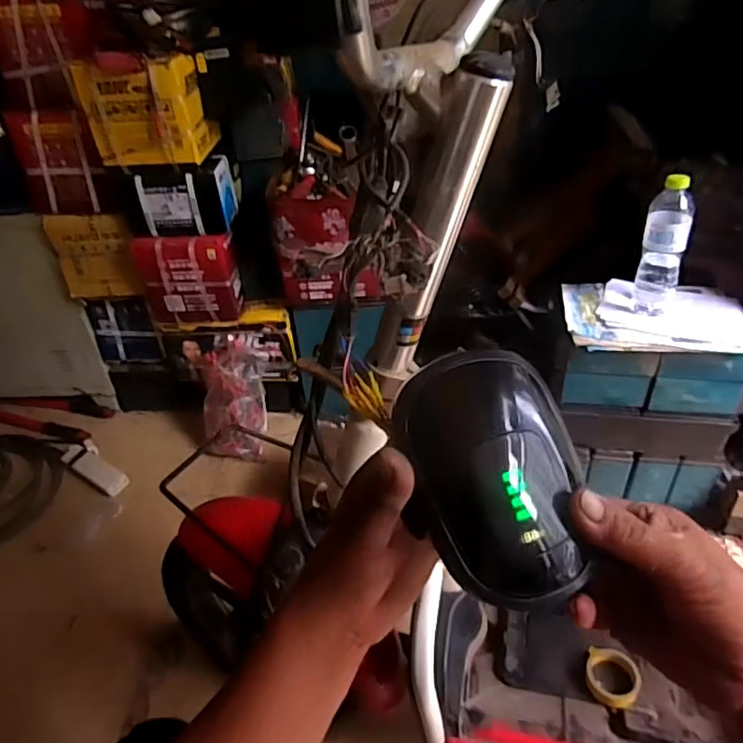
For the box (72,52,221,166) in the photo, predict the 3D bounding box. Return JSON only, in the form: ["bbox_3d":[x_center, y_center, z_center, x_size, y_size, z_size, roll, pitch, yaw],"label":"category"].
[{"bbox_3d":[-0.426,-0.511,1.109,0.192,0.173,0.162,4,38,11],"label":"box"}]

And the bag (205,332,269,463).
[{"bbox_3d":[-0.330,0.063,1.365,0.149,0.290,0.070,-4,4,1],"label":"bag"}]

